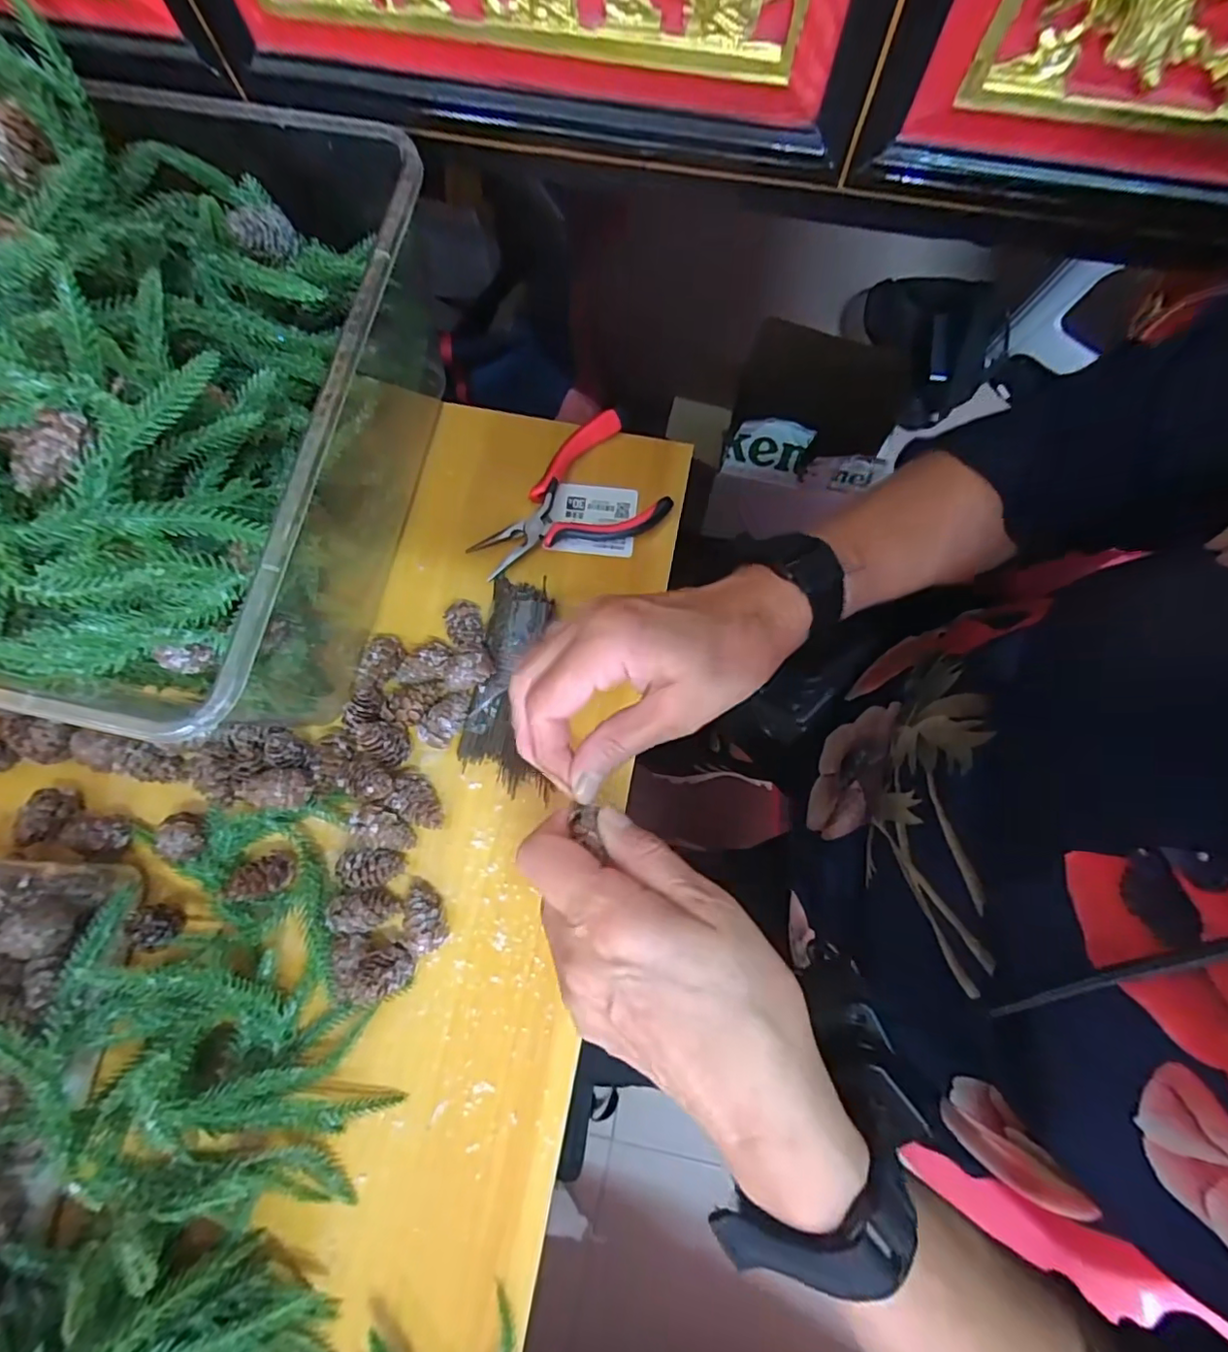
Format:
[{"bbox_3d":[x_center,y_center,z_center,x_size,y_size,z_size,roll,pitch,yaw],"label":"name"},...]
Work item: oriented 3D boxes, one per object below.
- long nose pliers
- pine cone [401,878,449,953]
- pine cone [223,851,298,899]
[{"bbox_3d":[-0.035,-0.111,0.382,0.126,0.017,0.081,-31,79,-7],"label":"long nose pliers"},{"bbox_3d":[-0.107,0.132,0.322,0.018,0.023,0.037,-29,79,-6],"label":"pine cone"},{"bbox_3d":[-0.194,0.111,0.320,0.028,0.020,0.019,-22,78,-5],"label":"pine cone"}]

